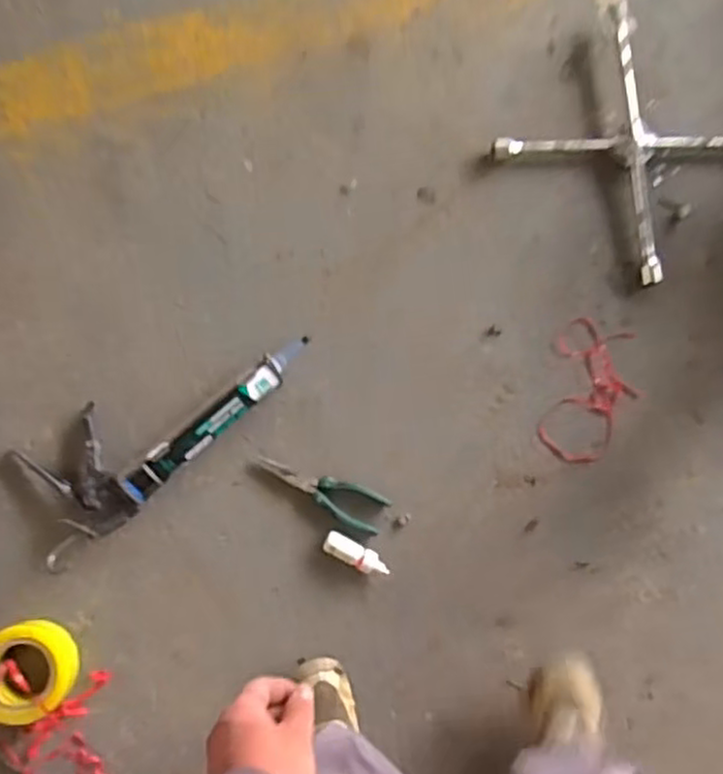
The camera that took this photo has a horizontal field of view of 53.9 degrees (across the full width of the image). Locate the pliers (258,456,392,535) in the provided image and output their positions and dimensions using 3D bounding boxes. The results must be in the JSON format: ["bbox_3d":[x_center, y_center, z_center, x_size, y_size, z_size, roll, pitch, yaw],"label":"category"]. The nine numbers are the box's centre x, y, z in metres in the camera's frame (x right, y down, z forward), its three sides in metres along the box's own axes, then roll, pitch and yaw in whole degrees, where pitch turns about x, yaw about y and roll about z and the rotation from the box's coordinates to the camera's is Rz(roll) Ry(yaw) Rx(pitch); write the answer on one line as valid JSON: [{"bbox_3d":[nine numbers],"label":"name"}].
[{"bbox_3d":[-0.055,0.141,0.987,0.187,0.011,0.055,28,81,-1],"label":"pliers"}]

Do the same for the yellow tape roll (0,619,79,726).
[{"bbox_3d":[-0.418,0.357,0.898,0.111,0.057,0.115,1,82,-5],"label":"yellow tape roll"}]

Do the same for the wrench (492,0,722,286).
[{"bbox_3d":[0.416,-0.374,1.088,0.314,0.032,0.312,40,81,1],"label":"wrench"}]

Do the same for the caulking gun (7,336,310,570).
[{"bbox_3d":[-0.263,0.045,0.955,0.422,0.058,0.153,-36,87,-8],"label":"caulking gun"}]

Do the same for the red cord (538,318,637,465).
[{"bbox_3d":[0.336,0.009,1.049,0.122,0.012,0.208,14,81,-3],"label":"red cord"}]

